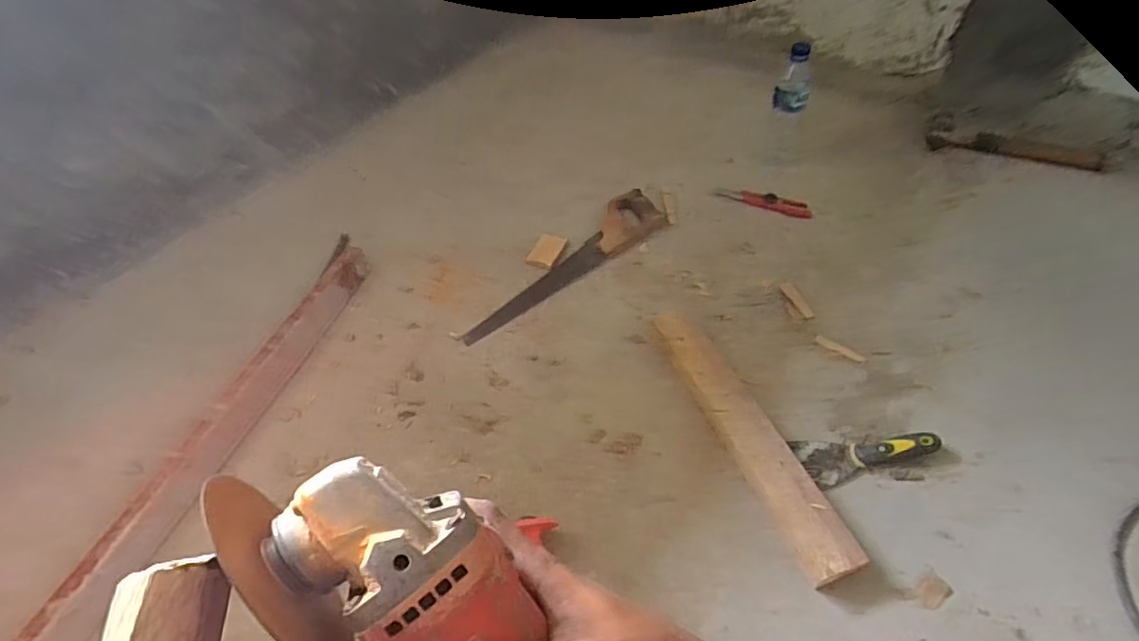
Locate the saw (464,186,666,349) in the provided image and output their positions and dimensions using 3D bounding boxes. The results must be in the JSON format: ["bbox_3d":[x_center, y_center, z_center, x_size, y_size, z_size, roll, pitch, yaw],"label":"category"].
[{"bbox_3d":[-0.014,-0.114,0.961,0.441,0.046,0.102,-32,54,-18],"label":"saw"}]

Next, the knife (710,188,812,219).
[{"bbox_3d":[0.357,-0.223,1.018,0.179,0.017,0.039,16,57,17],"label":"knife"}]

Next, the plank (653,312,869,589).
[{"bbox_3d":[0.232,0.134,0.728,0.076,0.020,0.412,-25,51,-2],"label":"plank"}]

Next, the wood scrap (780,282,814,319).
[{"bbox_3d":[0.367,-0.033,0.879,0.019,0.006,0.074,-19,54,-8],"label":"wood scrap"}]

